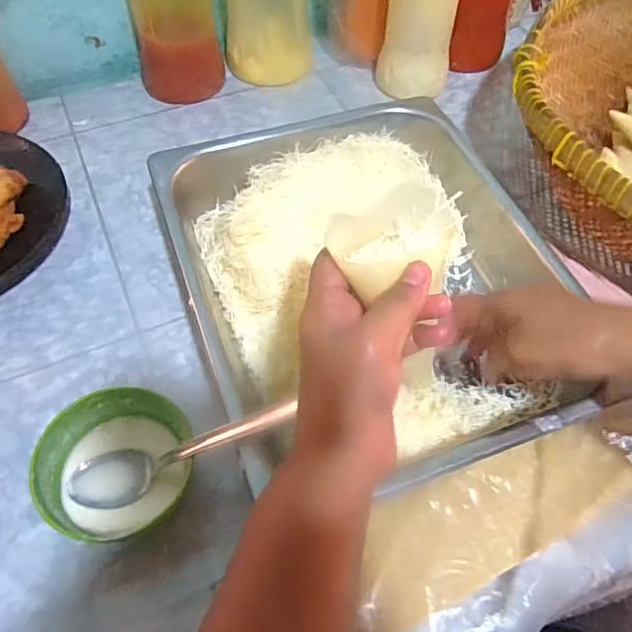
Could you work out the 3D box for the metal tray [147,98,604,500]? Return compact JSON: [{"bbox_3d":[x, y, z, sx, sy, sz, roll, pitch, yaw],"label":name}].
[{"bbox_3d":[0.037,-0.032,0.442,0.262,0.060,0.326,-16,57,-13],"label":"metal tray"}]

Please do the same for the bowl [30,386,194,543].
[{"bbox_3d":[-0.122,0.096,0.364,0.088,0.047,0.088,1,55,-1],"label":"bowl"}]

